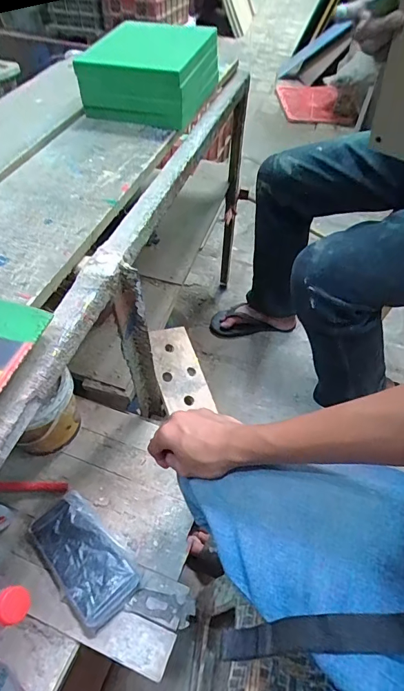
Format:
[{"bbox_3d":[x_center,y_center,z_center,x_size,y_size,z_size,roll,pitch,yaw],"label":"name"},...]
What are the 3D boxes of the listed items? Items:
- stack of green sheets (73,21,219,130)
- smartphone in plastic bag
[{"bbox_3d":[-0.078,-0.458,0.694,0.180,0.094,0.207,17,52,13],"label":"stack of green sheets"},{"bbox_3d":[-0.160,0.282,0.552,0.161,0.017,0.087,38,59,27],"label":"smartphone in plastic bag"}]

